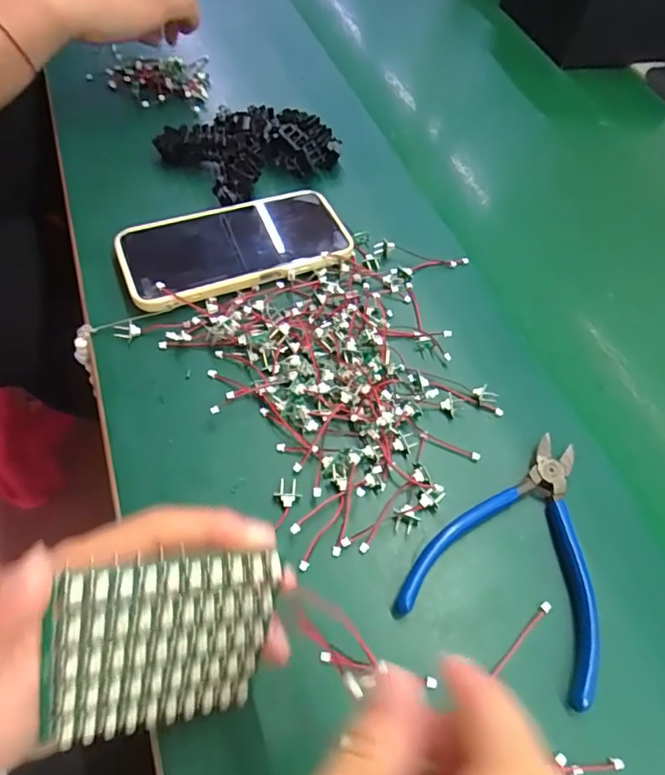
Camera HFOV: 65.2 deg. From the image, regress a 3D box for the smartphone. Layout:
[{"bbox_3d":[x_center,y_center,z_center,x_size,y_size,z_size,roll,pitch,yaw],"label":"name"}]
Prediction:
[{"bbox_3d":[-0.073,-0.113,0.391,0.169,0.015,0.083,-20,62,-13],"label":"smartphone"}]

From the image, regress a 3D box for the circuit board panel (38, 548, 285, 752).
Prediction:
[{"bbox_3d":[-0.063,0.098,0.195,0.078,0.082,0.006,2,26,-26],"label":"circuit board panel"}]

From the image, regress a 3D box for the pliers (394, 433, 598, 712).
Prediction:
[{"bbox_3d":[0.110,0.086,0.296,0.102,0.010,0.136,27,57,11],"label":"pliers"}]

